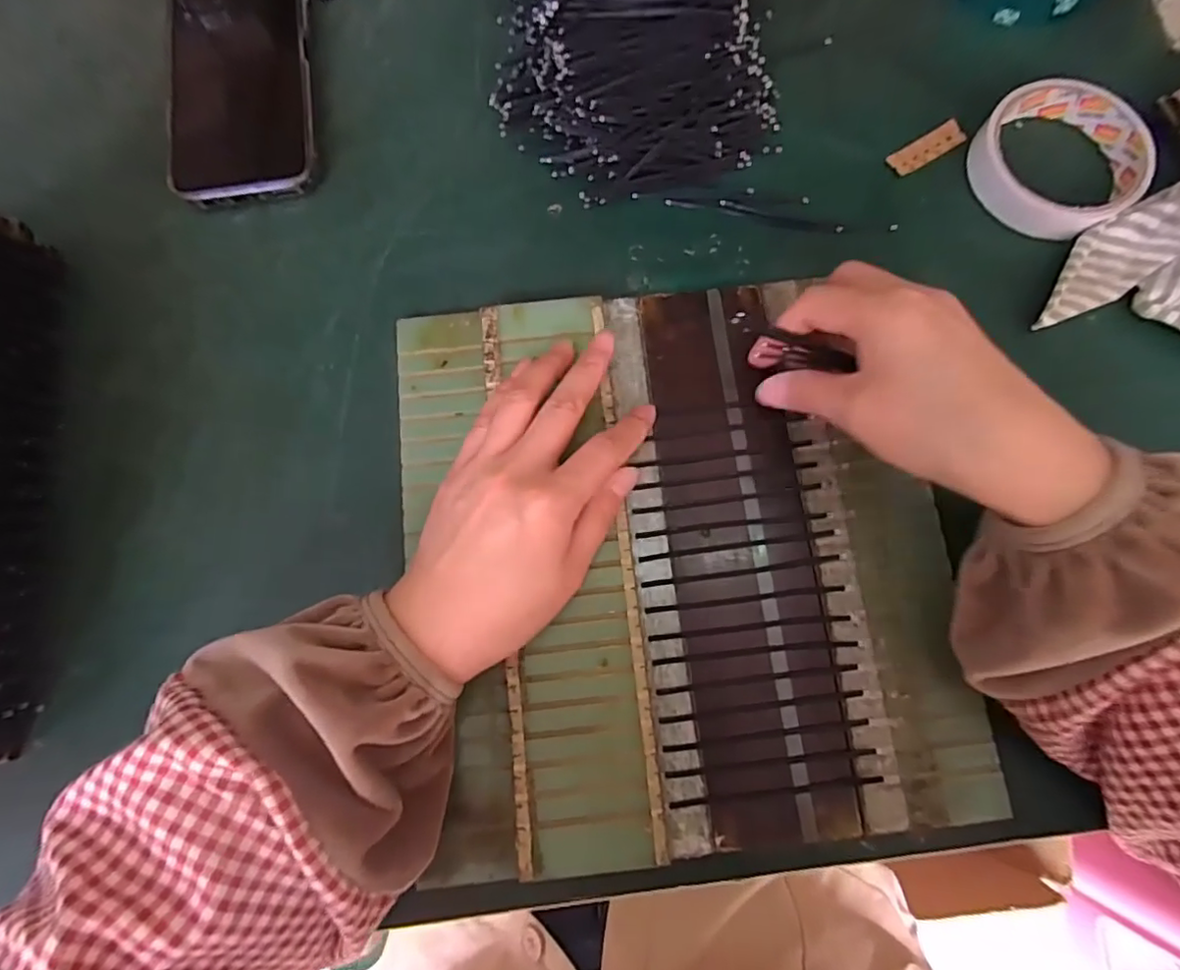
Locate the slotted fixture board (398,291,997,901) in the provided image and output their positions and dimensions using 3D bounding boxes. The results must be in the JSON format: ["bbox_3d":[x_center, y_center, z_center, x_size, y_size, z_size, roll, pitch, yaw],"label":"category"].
[{"bbox_3d":[0.041,0.029,0.282,0.252,0.008,0.268,-7,77,-1],"label":"slotted fixture board"}]

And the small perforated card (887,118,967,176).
[{"bbox_3d":[0.197,-0.196,0.339,0.046,0.004,0.015,-31,82,-1],"label":"small perforated card"}]

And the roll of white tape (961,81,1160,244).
[{"bbox_3d":[0.263,-0.183,0.325,0.083,0.021,0.085,0,77,0],"label":"roll of white tape"}]

